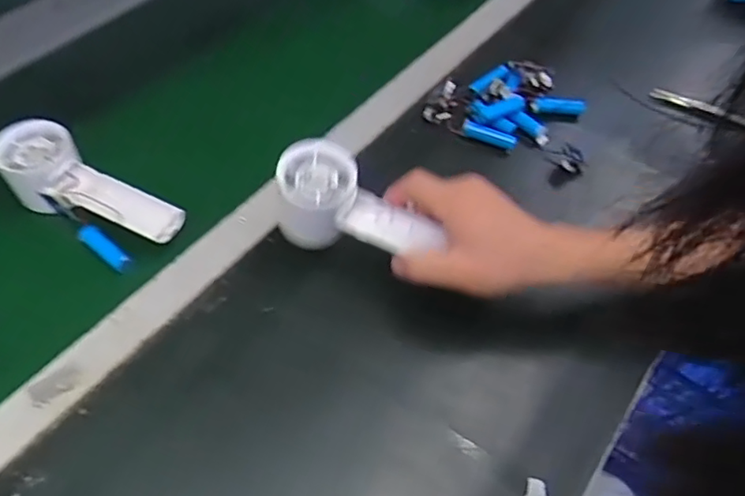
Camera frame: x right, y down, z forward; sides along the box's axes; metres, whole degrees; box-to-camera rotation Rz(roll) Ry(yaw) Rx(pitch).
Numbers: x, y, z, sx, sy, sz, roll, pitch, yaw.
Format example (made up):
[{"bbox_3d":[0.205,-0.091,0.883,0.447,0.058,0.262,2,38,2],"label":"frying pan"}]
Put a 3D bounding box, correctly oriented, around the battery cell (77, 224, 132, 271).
[{"bbox_3d":[-0.214,-0.001,0.471,0.051,0.014,0.015,33,59,17],"label":"battery cell"}]

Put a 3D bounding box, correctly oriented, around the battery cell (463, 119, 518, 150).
[{"bbox_3d":[0.113,-0.108,0.567,0.055,0.010,0.014,18,54,-7],"label":"battery cell"}]

